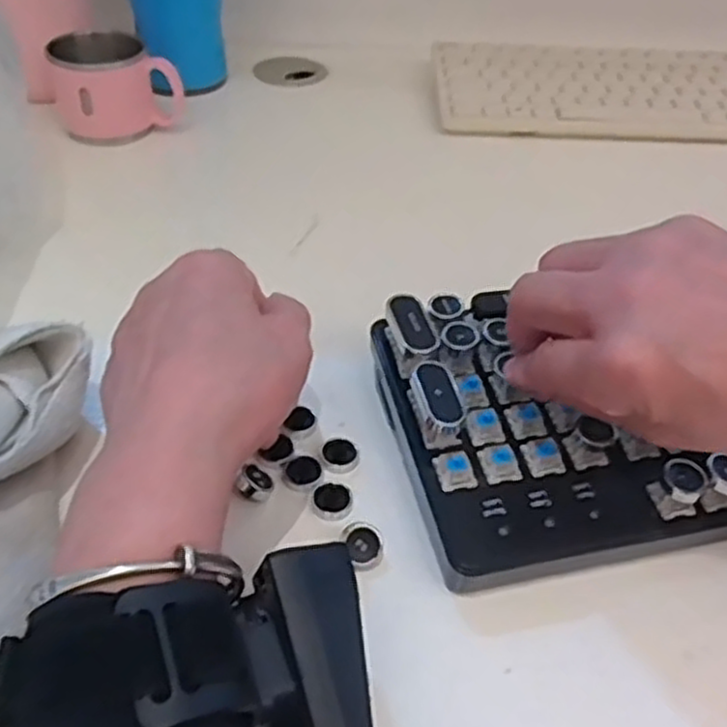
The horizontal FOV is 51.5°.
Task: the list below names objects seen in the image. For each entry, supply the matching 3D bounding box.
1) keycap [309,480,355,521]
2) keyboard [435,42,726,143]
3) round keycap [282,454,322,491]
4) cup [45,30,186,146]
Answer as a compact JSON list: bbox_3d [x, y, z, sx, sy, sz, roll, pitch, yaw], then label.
[{"bbox_3d":[-0.012,0.056,0.313,0.017,0.008,0.017,2,44,-2],"label":"keycap"},{"bbox_3d":[0.272,-0.213,0.604,0.423,0.030,0.127,1,44,-3],"label":"keyboard"},{"bbox_3d":[-0.026,0.047,0.323,0.016,0.006,0.016,7,44,3],"label":"round keycap"},{"bbox_3d":[-0.176,-0.196,0.533,0.080,0.058,0.052,-22,50,-25],"label":"cup"}]

